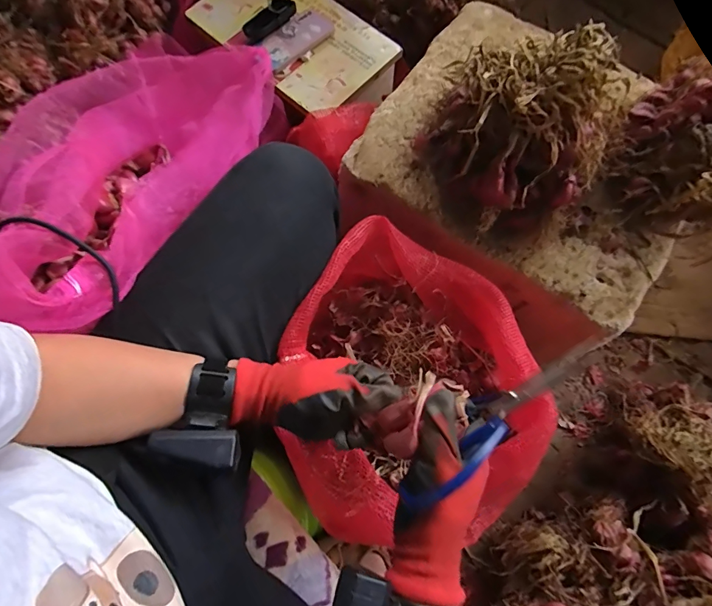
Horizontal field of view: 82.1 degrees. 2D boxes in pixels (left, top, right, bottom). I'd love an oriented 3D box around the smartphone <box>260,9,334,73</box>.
[{"bbox_3d":[-0.111,-0.506,0.776,0.071,0.014,0.166,45,69,-3],"label":"smartphone"}]

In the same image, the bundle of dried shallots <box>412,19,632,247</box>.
[{"bbox_3d":[0.200,-0.199,0.486,0.180,0.169,0.192,-15,73,-6],"label":"bundle of dried shallots"}]

